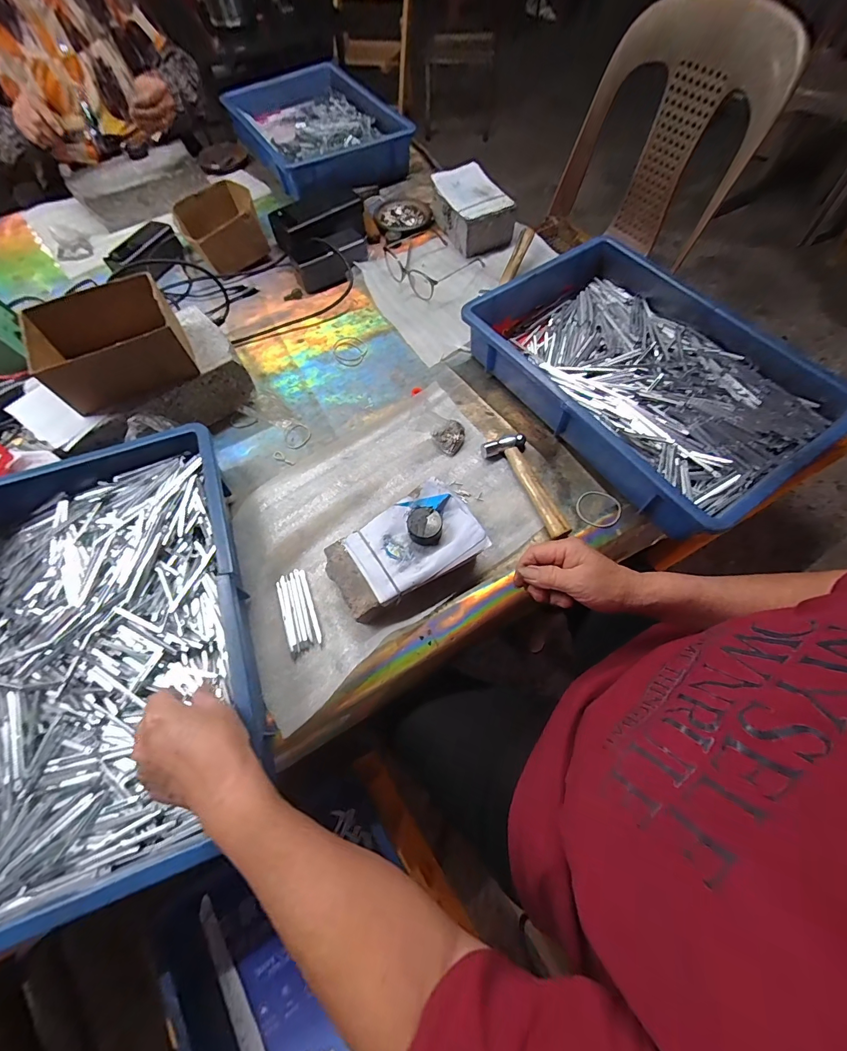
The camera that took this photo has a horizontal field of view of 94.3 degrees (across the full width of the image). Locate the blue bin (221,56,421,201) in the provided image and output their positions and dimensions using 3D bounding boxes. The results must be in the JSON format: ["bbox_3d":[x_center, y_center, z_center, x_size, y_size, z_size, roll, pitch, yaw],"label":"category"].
[{"bbox_3d":[-0.221,-0.816,0.816,0.268,0.068,0.371,-28,67,-11],"label":"blue bin"}]

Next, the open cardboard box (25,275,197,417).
[{"bbox_3d":[-0.378,-0.222,0.483,0.158,0.072,0.121,-27,66,-11],"label":"open cardboard box"}]

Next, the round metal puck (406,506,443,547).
[{"bbox_3d":[0.001,0.000,0.438,0.037,0.020,0.039,-1,64,2],"label":"round metal puck"}]

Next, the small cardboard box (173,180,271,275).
[{"bbox_3d":[-0.367,-0.544,0.721,0.130,0.065,0.146,-33,67,-13],"label":"small cardboard box"}]

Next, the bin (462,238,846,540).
[{"bbox_3d":[0.287,-0.202,0.537,0.272,0.091,0.420,-33,67,-13],"label":"bin"}]

